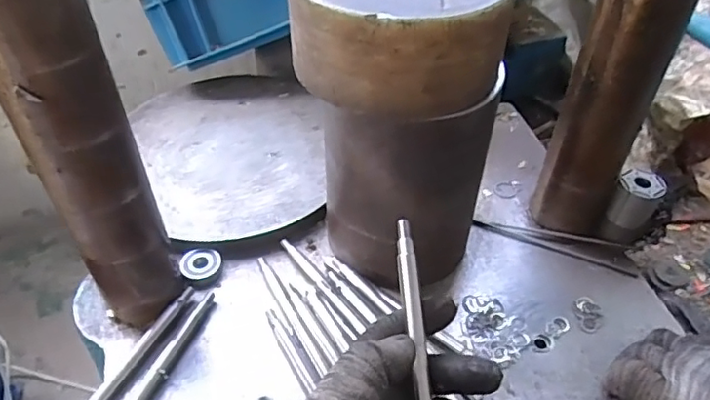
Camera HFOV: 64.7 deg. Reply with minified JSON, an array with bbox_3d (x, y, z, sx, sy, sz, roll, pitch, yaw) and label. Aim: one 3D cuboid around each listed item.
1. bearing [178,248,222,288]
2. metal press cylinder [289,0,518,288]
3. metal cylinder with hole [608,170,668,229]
[{"bbox_3d":[-0.135,0.060,0.498,0.035,0.017,0.032,0,45,0],"label":"bearing"},{"bbox_3d":[0.033,-0.058,0.444,0.143,0.249,0.135,8,45,7],"label":"metal press cylinder"},{"bbox_3d":[0.249,0.008,0.506,0.034,0.066,0.030,29,51,26],"label":"metal cylinder with hole"}]

